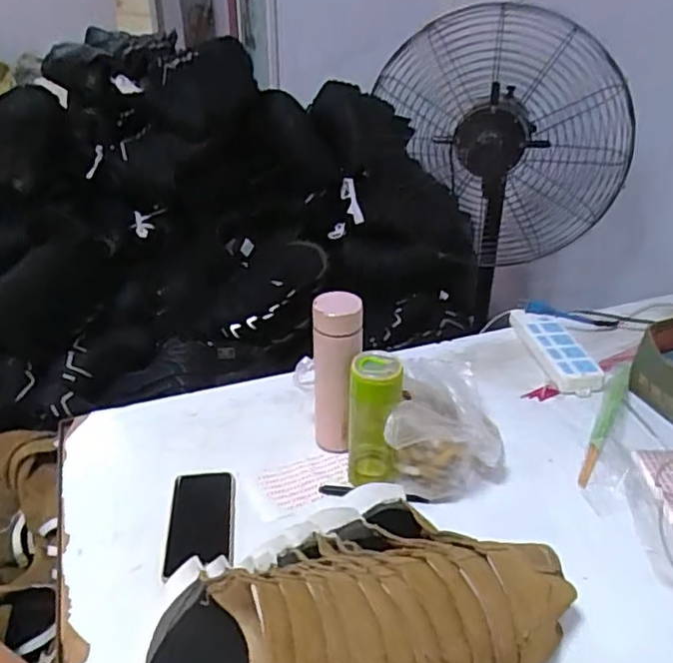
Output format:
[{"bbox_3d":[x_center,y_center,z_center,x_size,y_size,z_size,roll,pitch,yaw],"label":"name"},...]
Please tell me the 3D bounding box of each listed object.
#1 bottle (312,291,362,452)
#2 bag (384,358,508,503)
[{"bbox_3d":[0.001,0.064,0.850,0.065,0.234,0.061,3,32,5],"label":"bottle"},{"bbox_3d":[0.157,0.127,0.839,0.151,0.144,0.226,7,32,11],"label":"bag"}]

